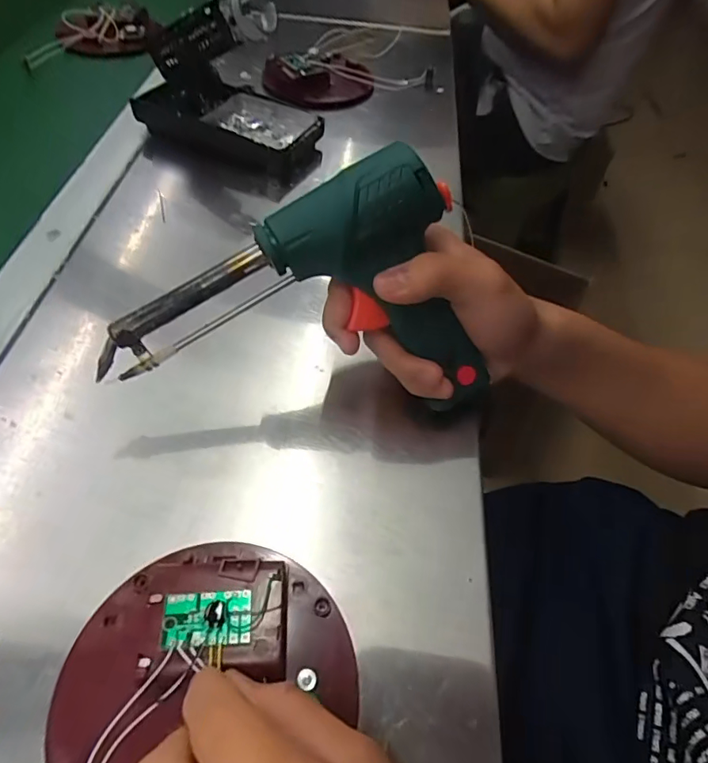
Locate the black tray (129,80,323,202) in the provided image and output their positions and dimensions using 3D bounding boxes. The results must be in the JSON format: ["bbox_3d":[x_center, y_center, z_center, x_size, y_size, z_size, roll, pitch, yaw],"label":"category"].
[{"bbox_3d":[-0.113,-0.235,0.469,0.167,0.057,0.098,28,56,17],"label":"black tray"}]

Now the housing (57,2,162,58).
[{"bbox_3d":[-0.294,-0.421,0.593,0.101,0.029,0.099,3,53,0],"label":"housing"}]

